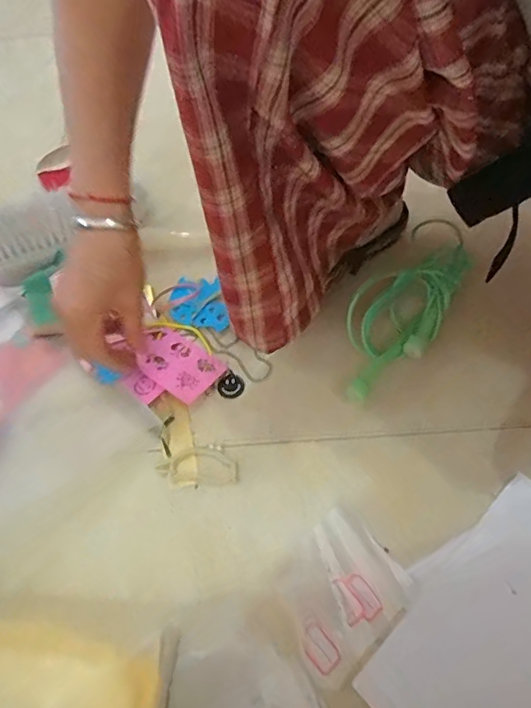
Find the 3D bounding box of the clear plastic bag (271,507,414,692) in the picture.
[{"bbox_3d":[0.056,0.188,0.396,0.103,0.006,0.090,-39,64,-18],"label":"clear plastic bag"}]

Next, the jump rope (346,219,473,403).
[{"bbox_3d":[0.148,-0.058,0.508,0.087,0.050,0.187,34,81,22],"label":"jump rope"}]

